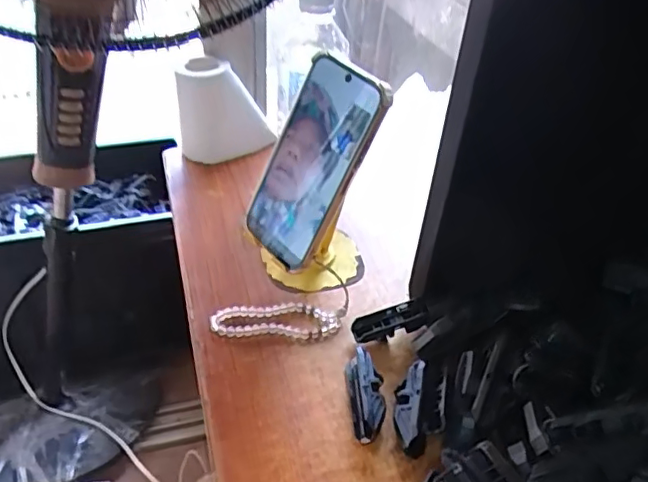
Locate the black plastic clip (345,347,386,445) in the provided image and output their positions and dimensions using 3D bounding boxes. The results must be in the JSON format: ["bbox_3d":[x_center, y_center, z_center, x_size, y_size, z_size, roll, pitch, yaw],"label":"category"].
[{"bbox_3d":[0.031,0.109,0.414,0.025,0.020,0.069,-1,38,-6],"label":"black plastic clip"}]

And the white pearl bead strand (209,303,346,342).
[{"bbox_3d":[-0.038,0.064,0.476,0.105,0.012,0.036,3,37,-1],"label":"white pearl bead strand"}]

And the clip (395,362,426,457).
[{"bbox_3d":[0.060,0.118,0.405,0.020,0.019,0.069,6,37,2],"label":"clip"}]

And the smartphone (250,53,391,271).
[{"bbox_3d":[-0.012,-0.061,0.462,0.081,0.164,0.018,40,24,32],"label":"smartphone"}]

